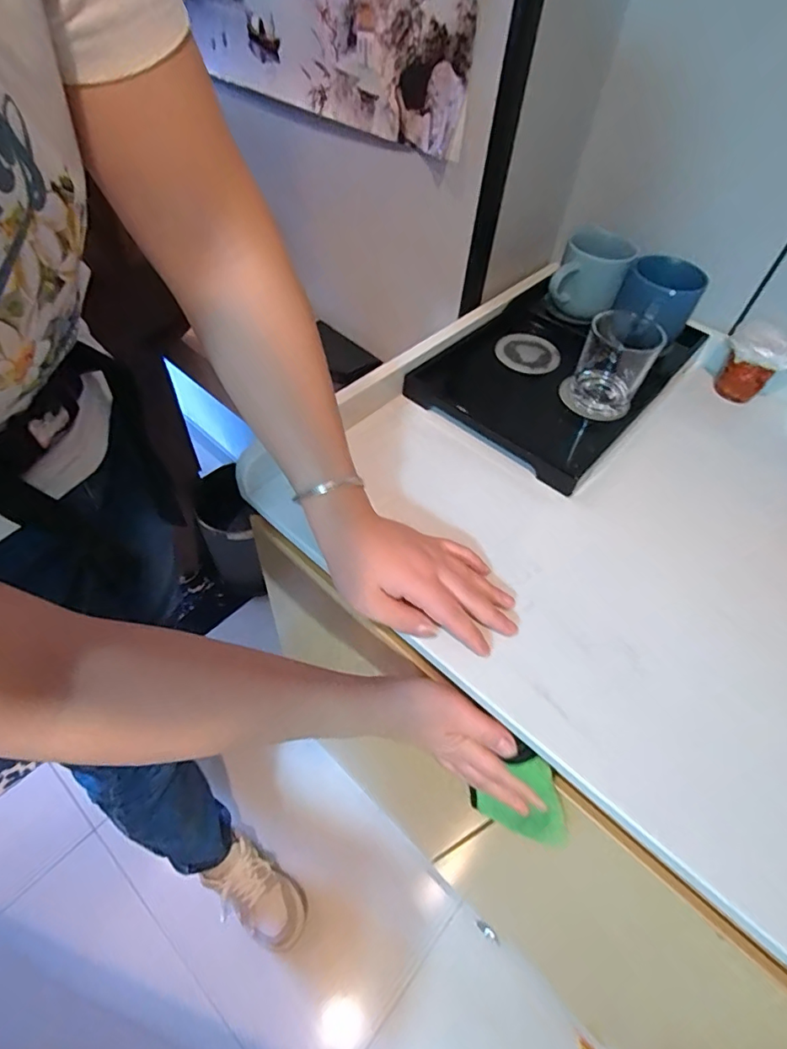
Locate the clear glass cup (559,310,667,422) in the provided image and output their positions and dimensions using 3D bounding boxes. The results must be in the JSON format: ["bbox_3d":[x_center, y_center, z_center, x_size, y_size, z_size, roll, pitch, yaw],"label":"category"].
[{"bbox_3d":[0.235,-0.174,0.550,0.080,0.092,0.086,26,55,16],"label":"clear glass cup"}]

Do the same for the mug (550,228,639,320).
[{"bbox_3d":[0.256,-0.319,0.637,0.086,0.075,0.114,23,54,14],"label":"mug"}]

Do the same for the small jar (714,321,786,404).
[{"bbox_3d":[0.435,-0.197,0.608,0.070,0.085,0.066,2,52,-3],"label":"small jar"}]

